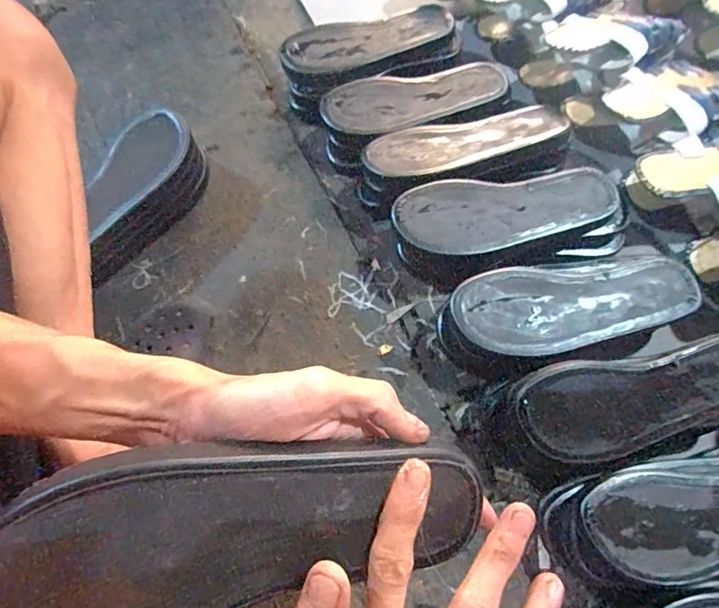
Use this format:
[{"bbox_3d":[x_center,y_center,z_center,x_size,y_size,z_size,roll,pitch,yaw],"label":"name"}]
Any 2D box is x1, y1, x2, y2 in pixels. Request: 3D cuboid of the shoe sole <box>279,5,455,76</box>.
[{"bbox_3d":[0.011,-0.373,0.683,0.241,0.015,0.074,-15,70,-3],"label":"shoe sole"}]

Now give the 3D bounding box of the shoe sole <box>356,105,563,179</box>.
[{"bbox_3d":[0.125,-0.193,0.589,0.234,0.020,0.085,-10,54,6],"label":"shoe sole"}]

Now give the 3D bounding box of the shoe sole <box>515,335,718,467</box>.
[{"bbox_3d":[0.263,0.087,0.448,0.224,0.025,0.088,-12,70,-1],"label":"shoe sole"}]

